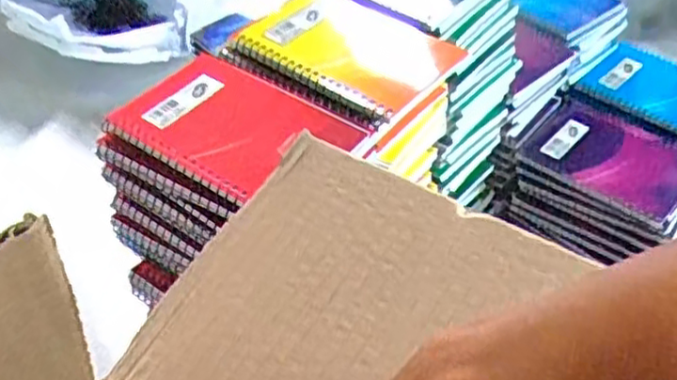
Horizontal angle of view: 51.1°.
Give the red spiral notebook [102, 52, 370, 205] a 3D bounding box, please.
[{"bbox_3d":[-0.061,-0.035,0.399,0.126,0.017,0.082,24,52,27],"label":"red spiral notebook"}]

